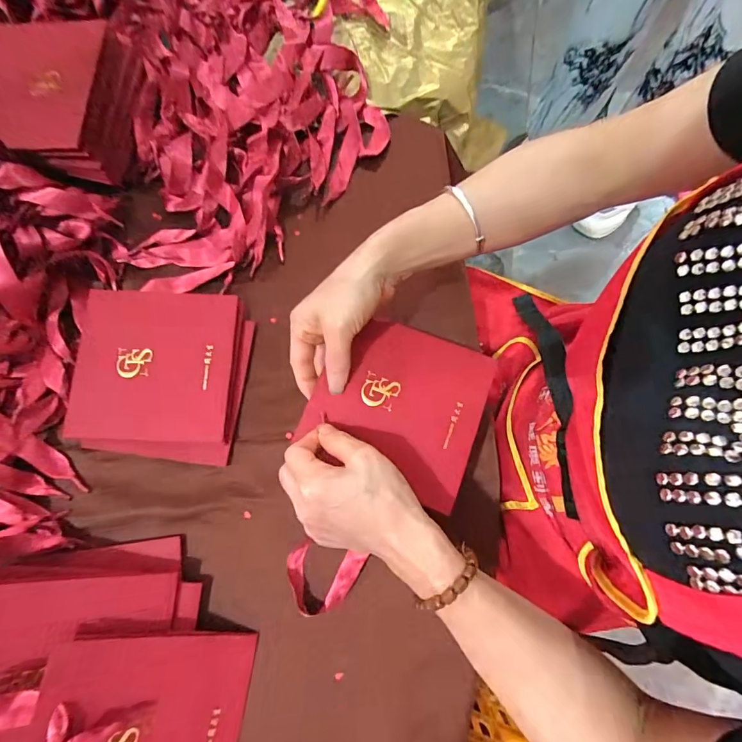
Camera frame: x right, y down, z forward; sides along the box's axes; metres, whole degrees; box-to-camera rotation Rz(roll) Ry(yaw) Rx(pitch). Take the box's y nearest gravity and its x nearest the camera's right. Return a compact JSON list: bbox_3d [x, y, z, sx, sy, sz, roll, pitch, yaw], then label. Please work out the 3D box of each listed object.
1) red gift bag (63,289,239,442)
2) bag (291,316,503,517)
[{"bbox_3d":[-0.201,-0.007,0.369,0.143,0.014,0.137,2,78,-3],"label":"red gift bag"},{"bbox_3d":[0.024,0.024,0.337,0.133,0.019,0.132,21,77,6],"label":"bag"}]

